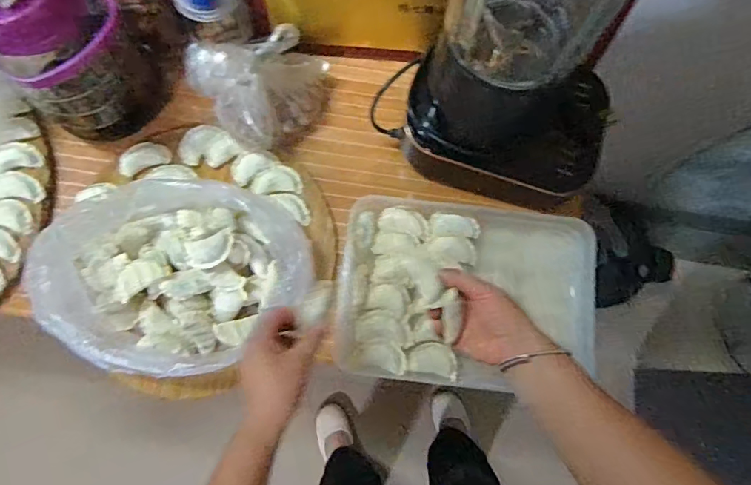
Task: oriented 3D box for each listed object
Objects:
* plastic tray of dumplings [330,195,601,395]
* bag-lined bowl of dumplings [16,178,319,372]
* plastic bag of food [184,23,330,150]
[{"bbox_3d":[0.111,0.063,0.610,0.302,0.045,0.222,6,77,1],"label":"plastic tray of dumplings"},{"bbox_3d":[-0.237,0.032,0.593,0.287,0.099,0.251,-37,80,-8],"label":"bag-lined bowl of dumplings"},{"bbox_3d":[-0.148,-0.218,0.646,0.133,0.124,0.166,43,80,8],"label":"plastic bag of food"}]

